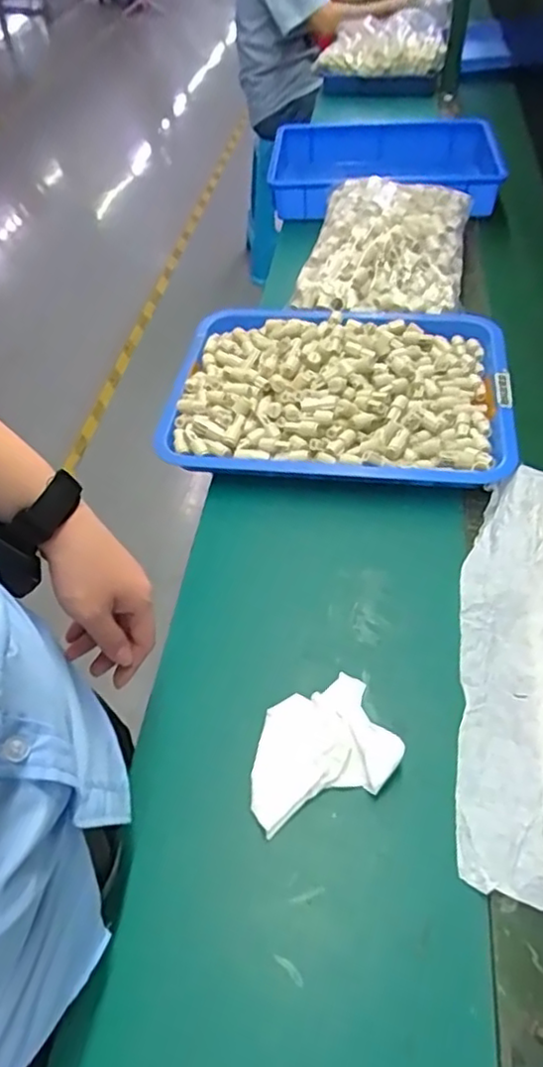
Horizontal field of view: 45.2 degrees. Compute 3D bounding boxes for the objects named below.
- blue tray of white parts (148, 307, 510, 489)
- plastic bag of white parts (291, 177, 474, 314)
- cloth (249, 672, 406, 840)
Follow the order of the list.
[{"bbox_3d":[0.088,-0.193,0.876,0.437,0.050,0.336,5,51,7],"label":"blue tray of white parts"},{"bbox_3d":[0.184,-0.469,1.036,0.242,0.066,0.321,9,51,11],"label":"plastic bag of white parts"},{"bbox_3d":[0.036,0.184,0.566,0.132,0.026,0.102,-22,52,-14],"label":"cloth"}]

